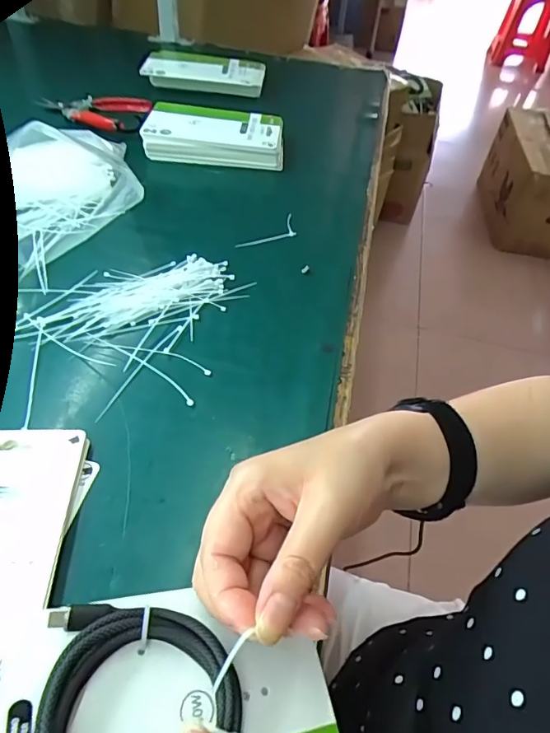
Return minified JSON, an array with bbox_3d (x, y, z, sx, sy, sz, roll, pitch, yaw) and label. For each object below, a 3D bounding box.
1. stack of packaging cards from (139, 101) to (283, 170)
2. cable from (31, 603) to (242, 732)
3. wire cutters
[{"bbox_3d":[-0.080,-0.321,0.654,0.186,0.042,0.106,5,50,0],"label":"stack of packaging cards"},{"bbox_3d":[-0.054,0.143,0.191,0.078,0.014,0.090,5,47,-22],"label":"cable"},{"bbox_3d":[-0.258,-0.375,0.696,0.172,0.024,0.086,18,51,11],"label":"wire cutters"}]

